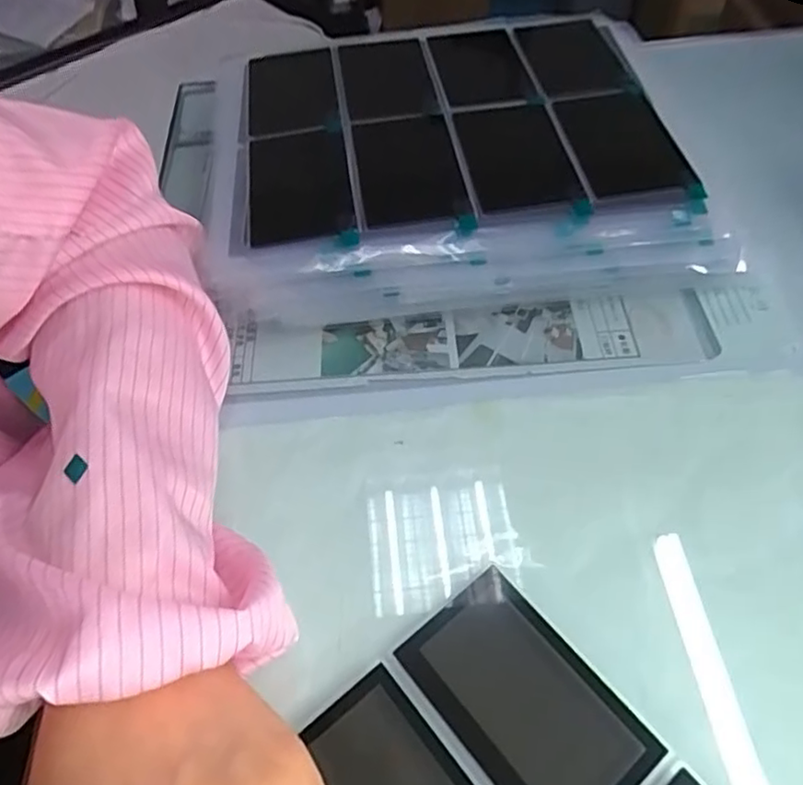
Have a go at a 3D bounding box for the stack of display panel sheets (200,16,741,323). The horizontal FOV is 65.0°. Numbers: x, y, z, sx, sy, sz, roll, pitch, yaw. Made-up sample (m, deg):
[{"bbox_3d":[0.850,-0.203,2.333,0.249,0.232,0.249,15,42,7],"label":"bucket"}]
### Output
[{"bbox_3d":[0.025,-0.146,0.378,0.266,0.059,0.229,-6,54,-2],"label":"stack of display panel sheets"}]

